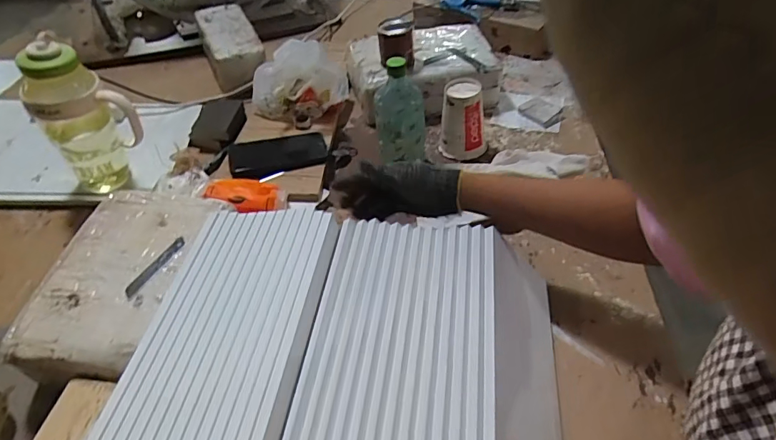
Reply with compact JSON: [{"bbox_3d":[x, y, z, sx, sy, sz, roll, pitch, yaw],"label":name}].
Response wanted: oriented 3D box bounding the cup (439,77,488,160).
[{"bbox_3d":[0.136,-0.178,0.834,0.082,0.114,0.079,5,48,8],"label":"cup"}]

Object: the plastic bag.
[{"bbox_3d":[-0.177,-0.275,0.918,0.186,0.109,0.165,-2,48,-2],"label":"plastic bag"}]

